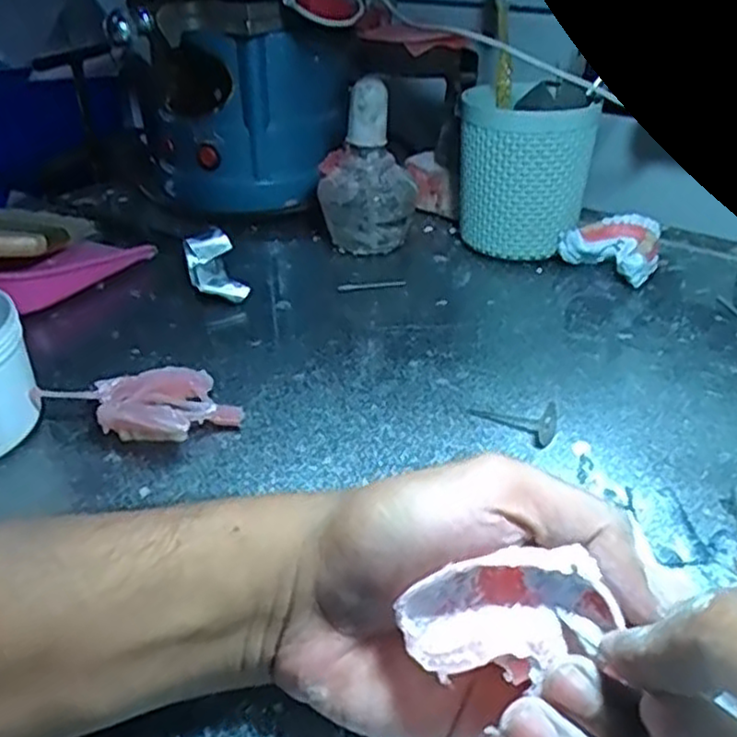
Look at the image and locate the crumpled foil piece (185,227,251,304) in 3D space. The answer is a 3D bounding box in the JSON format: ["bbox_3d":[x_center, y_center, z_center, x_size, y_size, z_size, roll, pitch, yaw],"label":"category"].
[{"bbox_3d":[-0.105,-0.069,0.498,0.032,0.026,0.068,-12,35,-17],"label":"crumpled foil piece"}]

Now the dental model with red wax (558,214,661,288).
[{"bbox_3d":[0.177,-0.086,0.522,0.063,0.034,0.053,27,42,35],"label":"dental model with red wax"}]

